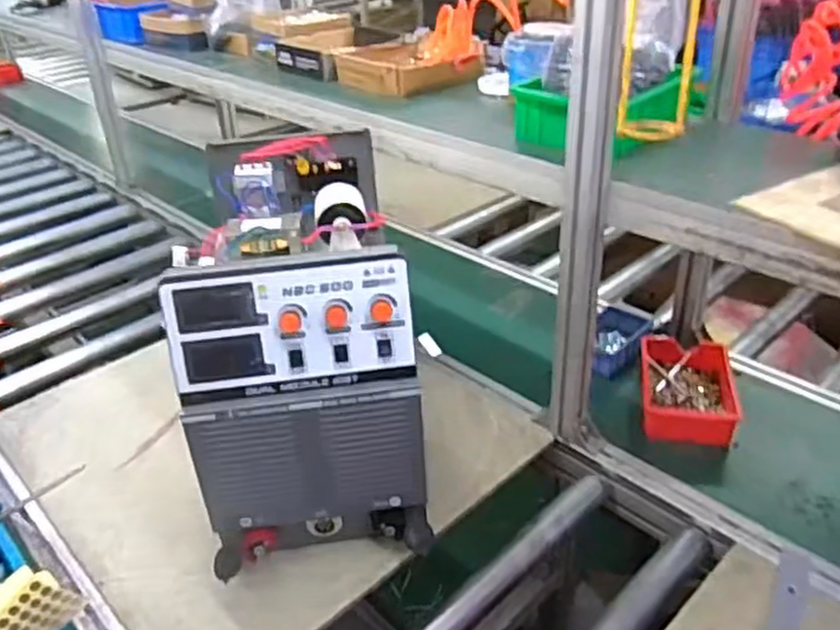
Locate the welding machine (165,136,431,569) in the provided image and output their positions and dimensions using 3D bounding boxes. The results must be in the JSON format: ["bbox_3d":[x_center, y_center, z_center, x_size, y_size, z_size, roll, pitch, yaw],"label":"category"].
[{"bbox_3d":[-0.162,0.025,1.029,0.268,0.387,0.521,-7,32,-6],"label":"welding machine"}]

